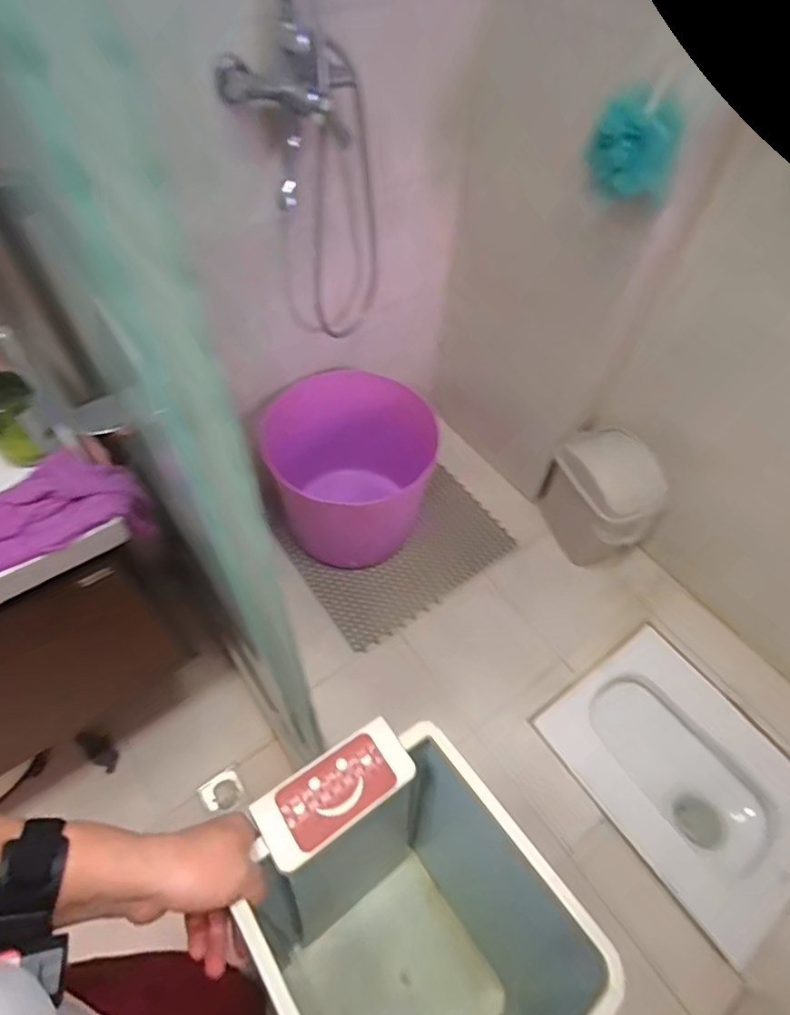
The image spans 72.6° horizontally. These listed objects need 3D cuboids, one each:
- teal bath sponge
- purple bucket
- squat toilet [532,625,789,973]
[{"bbox_3d":[0.397,-0.591,0.893,0.146,0.151,0.092,23,57,14],"label":"teal bath sponge"},{"bbox_3d":[-0.086,-0.103,1.427,0.427,0.344,0.399,1,55,-1],"label":"purple bucket"},{"bbox_3d":[0.678,0.687,1.351,0.429,0.296,0.592,-29,61,-20],"label":"squat toilet"}]

